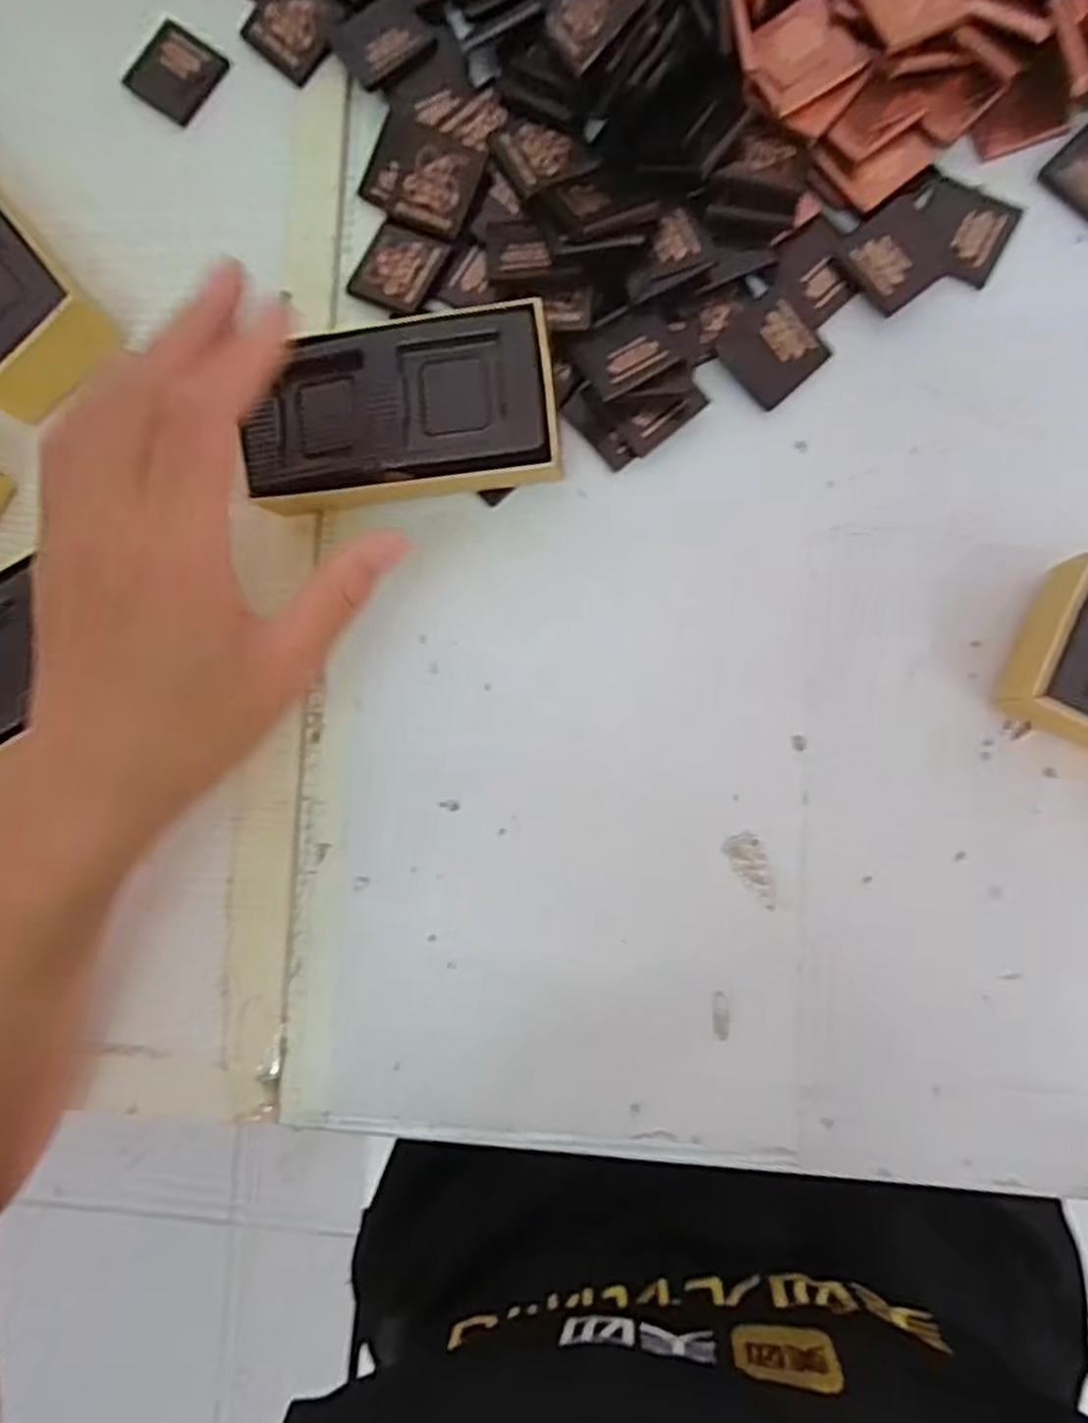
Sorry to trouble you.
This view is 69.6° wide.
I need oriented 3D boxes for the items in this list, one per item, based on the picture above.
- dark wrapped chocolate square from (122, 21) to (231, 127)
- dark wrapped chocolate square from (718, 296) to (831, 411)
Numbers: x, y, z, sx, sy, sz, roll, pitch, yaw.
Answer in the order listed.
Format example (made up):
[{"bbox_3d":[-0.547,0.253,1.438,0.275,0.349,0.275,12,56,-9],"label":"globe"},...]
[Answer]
[{"bbox_3d":[-0.152,-0.264,0.322,0.034,0.004,0.033,39,90,6],"label":"dark wrapped chocolate square"},{"bbox_3d":[0.086,-0.136,0.295,0.032,0.004,0.032,-42,84,1],"label":"dark wrapped chocolate square"}]

